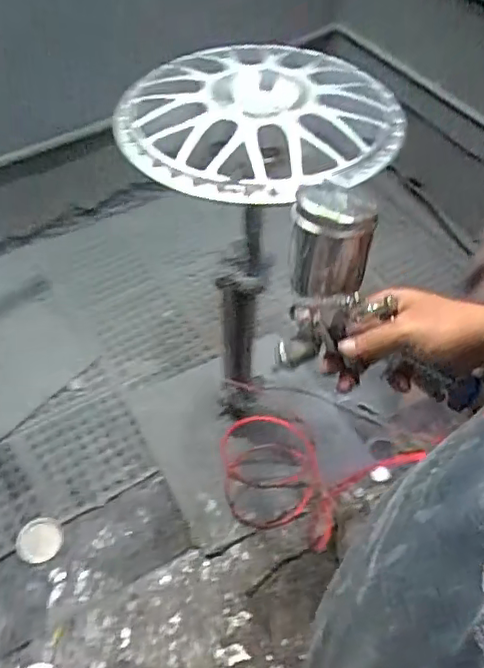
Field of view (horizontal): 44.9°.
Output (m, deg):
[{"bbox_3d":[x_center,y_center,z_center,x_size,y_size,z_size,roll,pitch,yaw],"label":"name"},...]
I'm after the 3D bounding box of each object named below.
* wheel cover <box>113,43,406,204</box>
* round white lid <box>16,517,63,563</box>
[{"bbox_3d":[0.025,-0.326,0.856,0.400,0.047,0.401,17,52,13],"label":"wheel cover"},{"bbox_3d":[-0.487,0.493,1.406,0.103,0.010,0.101,0,50,-5],"label":"round white lid"}]

